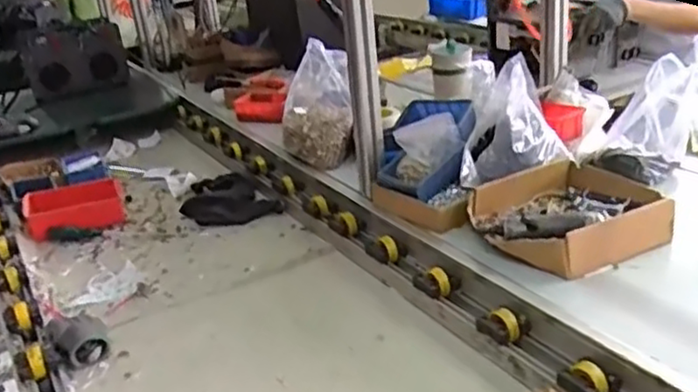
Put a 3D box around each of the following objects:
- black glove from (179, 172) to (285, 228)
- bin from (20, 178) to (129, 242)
[{"bbox_3d":[-0.271,0.011,1.510,0.173,0.051,0.262,-21,27,-30],"label":"black glove"},{"bbox_3d":[-0.589,0.025,1.516,0.216,0.070,0.168,-18,26,-25],"label":"bin"}]

